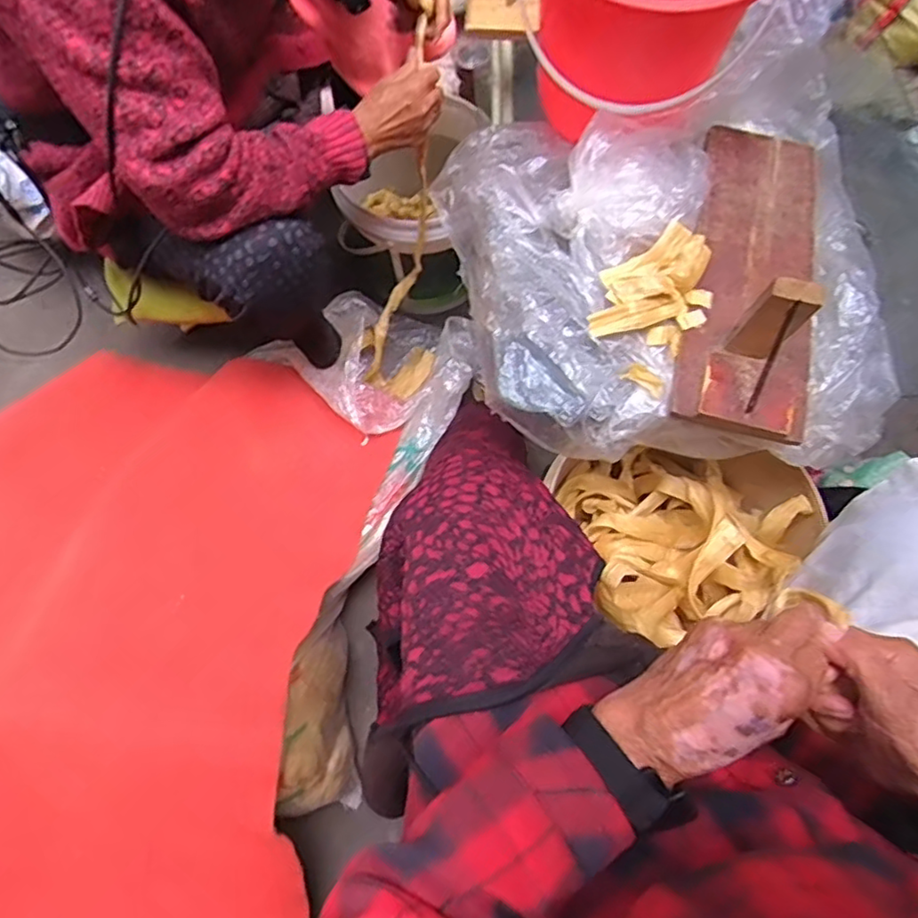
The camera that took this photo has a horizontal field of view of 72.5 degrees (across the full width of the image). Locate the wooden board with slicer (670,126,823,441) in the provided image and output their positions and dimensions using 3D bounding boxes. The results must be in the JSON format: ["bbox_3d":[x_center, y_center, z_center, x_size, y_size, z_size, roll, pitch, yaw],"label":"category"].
[{"bbox_3d":[0.293,-0.203,0.592,0.121,0.107,0.357,12,70,5],"label":"wooden board with slicer"}]

